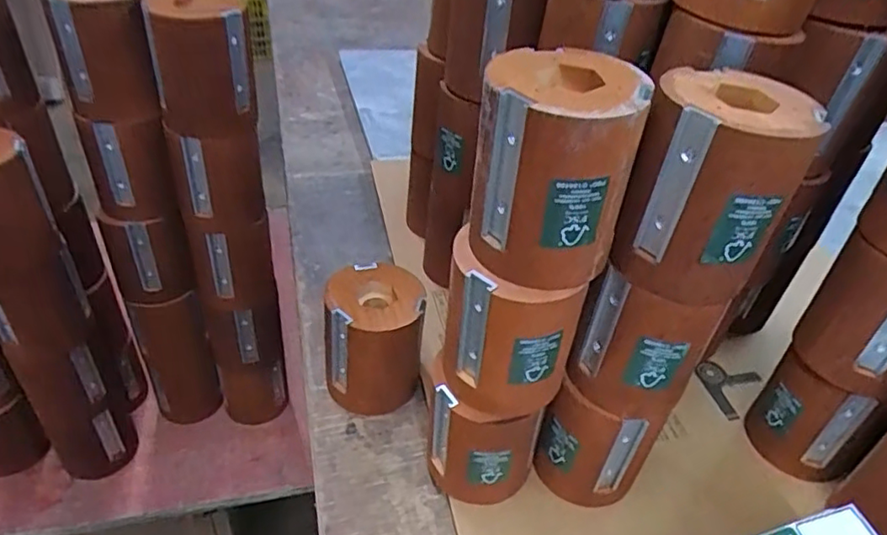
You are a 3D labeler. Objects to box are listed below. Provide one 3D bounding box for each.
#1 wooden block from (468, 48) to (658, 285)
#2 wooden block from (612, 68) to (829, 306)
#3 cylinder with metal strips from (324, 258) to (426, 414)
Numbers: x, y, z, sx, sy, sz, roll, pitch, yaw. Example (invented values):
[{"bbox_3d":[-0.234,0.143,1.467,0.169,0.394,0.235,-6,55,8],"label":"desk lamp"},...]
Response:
[{"bbox_3d":[0.055,-0.052,0.318,0.080,0.098,0.076,6,39,1],"label":"wooden block"},{"bbox_3d":[0.139,-0.042,0.321,0.073,0.098,0.074,22,42,20],"label":"wooden block"},{"bbox_3d":[-0.057,0.059,0.499,0.077,0.101,0.076,2,39,-4],"label":"cylinder with metal strips"}]

